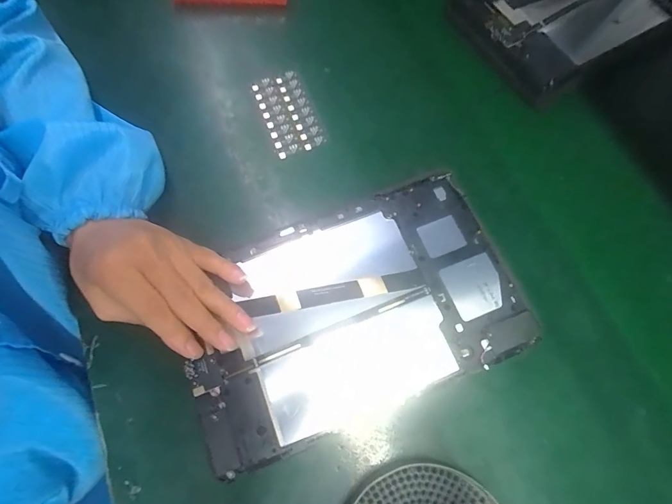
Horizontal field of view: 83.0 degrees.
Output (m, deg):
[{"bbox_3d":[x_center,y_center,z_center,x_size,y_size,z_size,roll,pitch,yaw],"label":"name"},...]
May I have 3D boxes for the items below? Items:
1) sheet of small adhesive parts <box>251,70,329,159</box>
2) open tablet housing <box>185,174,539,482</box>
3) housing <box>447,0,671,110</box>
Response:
[{"bbox_3d":[-0.048,-0.135,0.370,0.047,0.004,0.093,-20,71,-6],"label":"sheet of small adhesive parts"},{"bbox_3d":[0.011,0.041,0.280,0.235,0.013,0.145,-20,69,-8],"label":"open tablet housing"},{"bbox_3d":[0.262,-0.270,0.407,0.258,0.030,0.152,-31,74,-10],"label":"housing"}]

